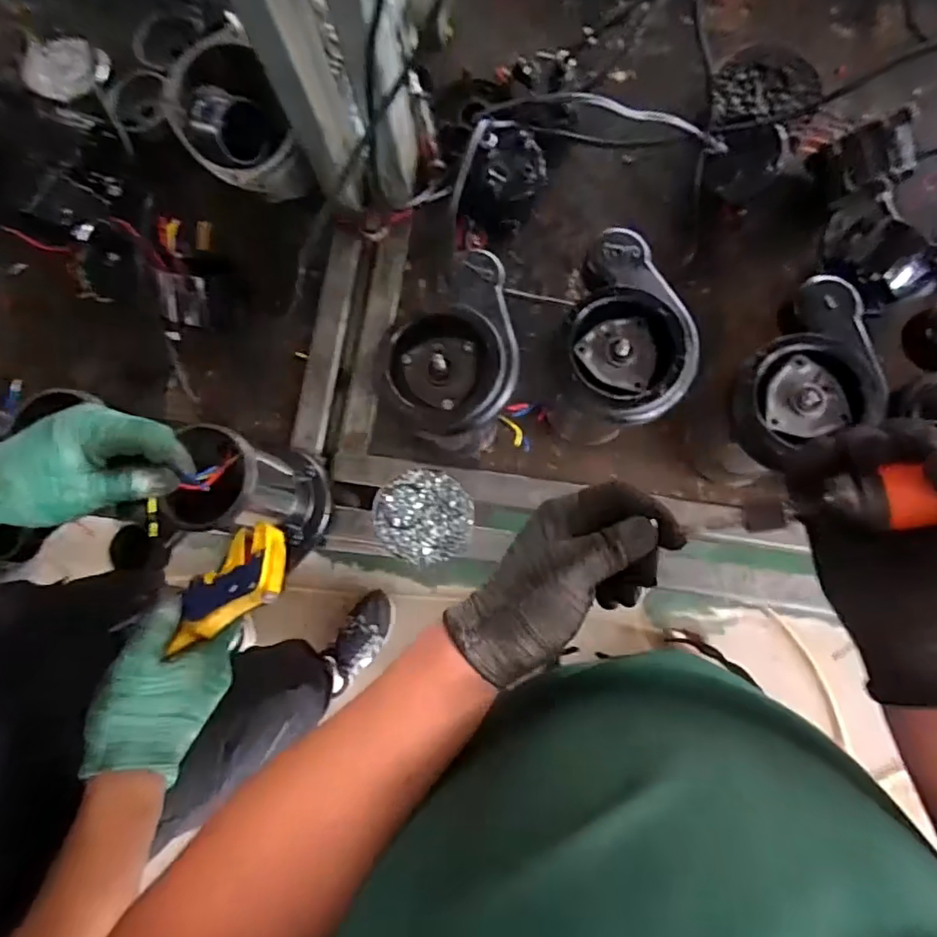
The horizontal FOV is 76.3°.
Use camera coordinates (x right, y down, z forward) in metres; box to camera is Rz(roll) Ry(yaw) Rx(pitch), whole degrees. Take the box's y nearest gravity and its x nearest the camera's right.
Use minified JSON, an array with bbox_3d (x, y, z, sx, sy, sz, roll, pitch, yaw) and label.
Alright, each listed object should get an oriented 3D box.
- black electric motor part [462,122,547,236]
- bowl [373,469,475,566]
[{"bbox_3d":[0.043,-0.337,0.690,0.074,0.074,0.096,37,84,9],"label":"black electric motor part"},{"bbox_3d":[-0.048,0.053,0.660,0.106,0.034,0.098,-1,80,4],"label":"bowl"}]

